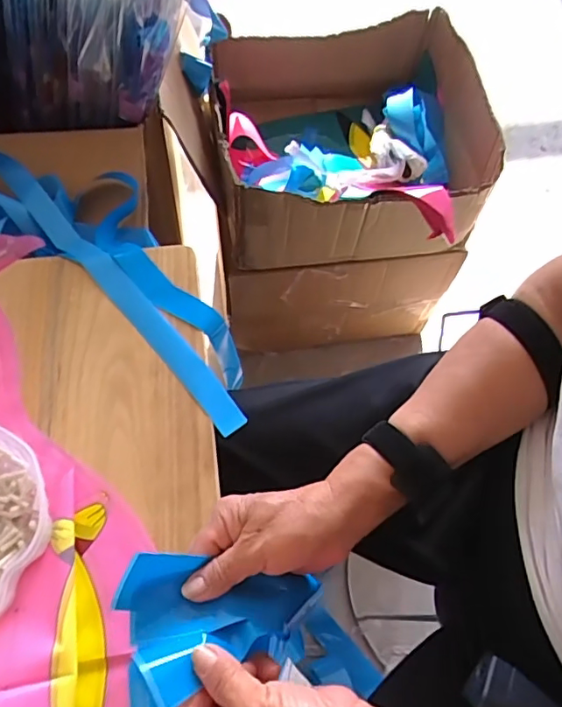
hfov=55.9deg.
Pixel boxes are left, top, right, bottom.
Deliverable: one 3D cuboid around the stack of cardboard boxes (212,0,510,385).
[{"bbox_3d":[0.100,-0.259,0.935,0.403,0.432,0.416,-5,64,-4],"label":"stack of cardboard boxes"}]

